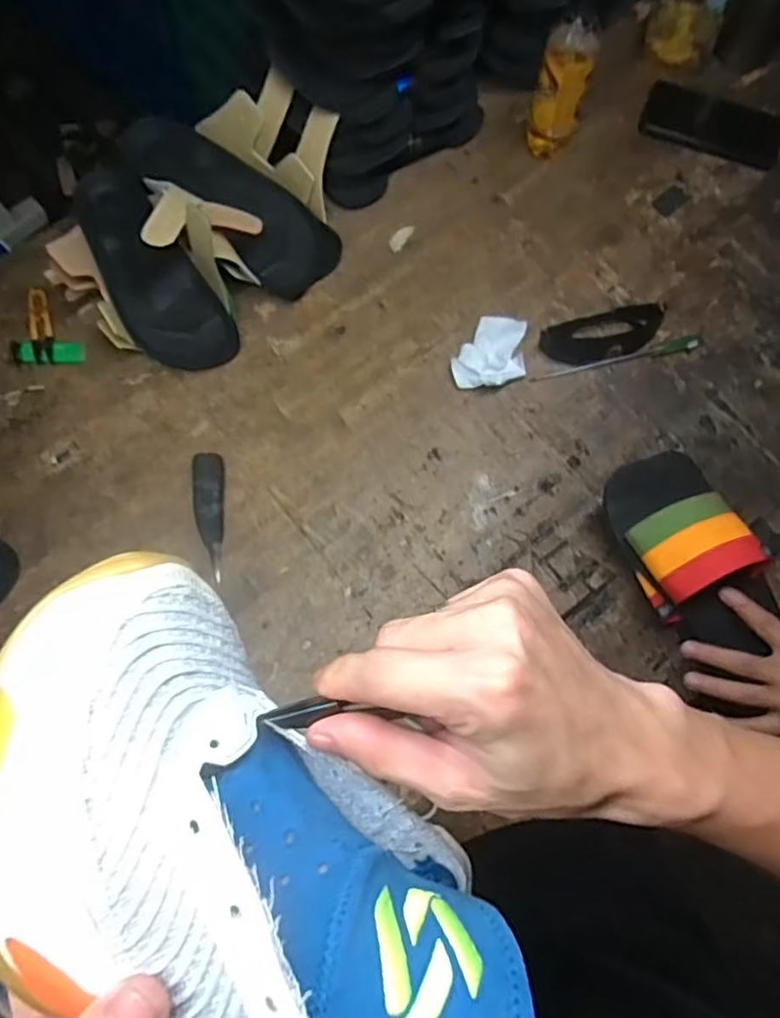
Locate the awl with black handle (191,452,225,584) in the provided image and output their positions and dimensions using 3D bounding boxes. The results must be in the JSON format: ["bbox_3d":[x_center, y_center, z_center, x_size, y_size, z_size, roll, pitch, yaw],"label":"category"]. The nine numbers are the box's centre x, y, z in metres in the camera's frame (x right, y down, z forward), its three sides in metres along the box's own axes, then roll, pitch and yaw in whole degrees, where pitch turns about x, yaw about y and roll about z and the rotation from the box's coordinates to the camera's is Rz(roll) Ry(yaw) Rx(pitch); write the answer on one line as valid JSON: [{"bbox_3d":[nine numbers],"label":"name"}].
[{"bbox_3d":[-0.186,0.004,0.666,0.029,0.020,0.131,-5,74,-3],"label":"awl with black handle"}]

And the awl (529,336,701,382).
[{"bbox_3d":[0.258,-0.165,0.724,0.199,0.014,0.015,-15,75,-5],"label":"awl"}]

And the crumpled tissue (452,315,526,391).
[{"bbox_3d":[0.110,-0.174,0.720,0.079,0.023,0.077,-1,74,-2],"label":"crumpled tissue"}]

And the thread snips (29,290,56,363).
[{"bbox_3d":[-0.392,-0.203,0.727,0.024,0.013,0.090,-18,75,-6],"label":"thread snips"}]

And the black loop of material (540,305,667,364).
[{"bbox_3d":[0.241,-0.194,0.729,0.144,0.018,0.050,-16,75,-5],"label":"black loop of material"}]

